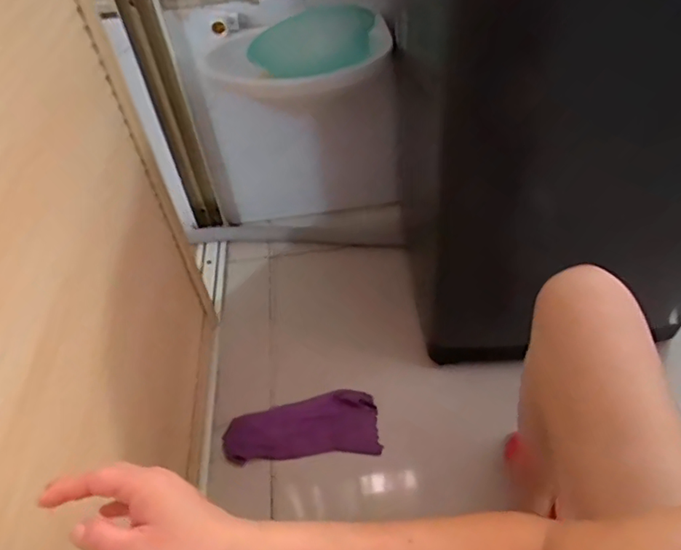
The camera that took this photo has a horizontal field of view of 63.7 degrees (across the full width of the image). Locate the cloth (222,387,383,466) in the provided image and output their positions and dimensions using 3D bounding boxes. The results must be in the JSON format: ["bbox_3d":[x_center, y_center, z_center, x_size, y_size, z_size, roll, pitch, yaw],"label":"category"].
[{"bbox_3d":[-0.080,0.312,1.133,0.308,0.026,0.140,-6,45,0],"label":"cloth"}]

